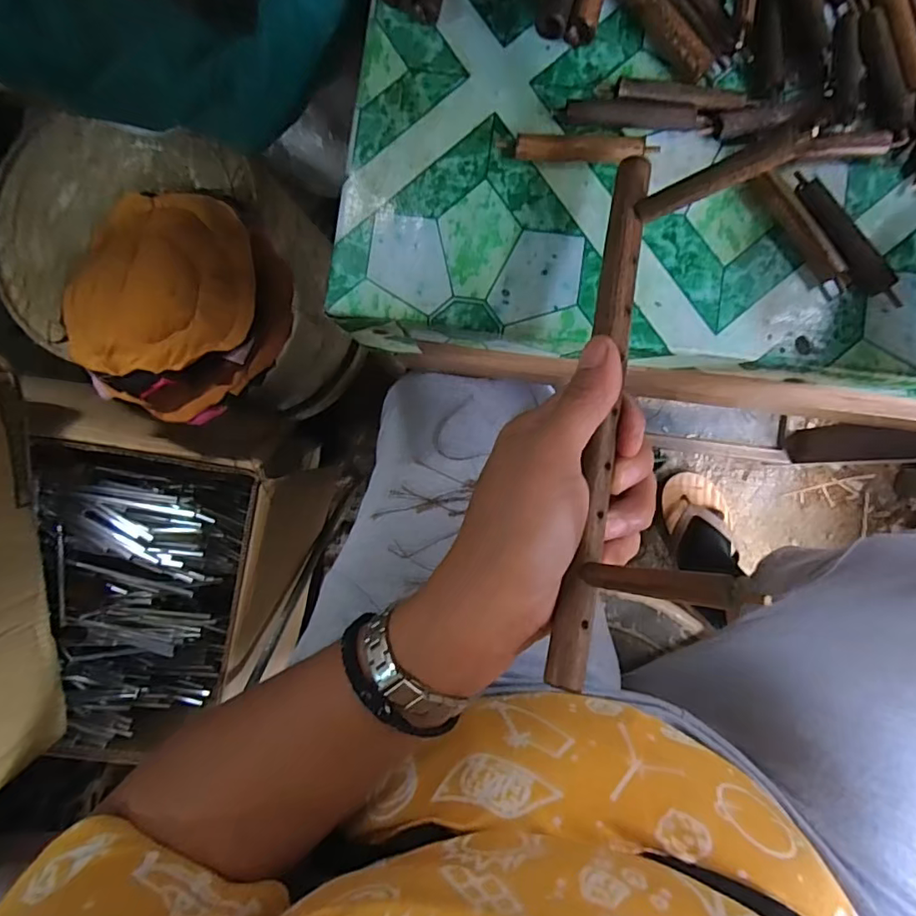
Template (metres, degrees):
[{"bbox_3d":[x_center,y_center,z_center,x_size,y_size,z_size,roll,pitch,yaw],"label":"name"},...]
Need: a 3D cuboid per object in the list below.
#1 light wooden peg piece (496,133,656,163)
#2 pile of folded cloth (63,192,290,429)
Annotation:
[{"bbox_3d":[0.060,-0.153,0.265,0.075,0.012,0.012,6,89,3],"label":"light wooden peg piece"},{"bbox_3d":[-0.240,-0.131,0.446,0.175,0.044,0.187,0,89,2],"label":"pile of folded cloth"}]

